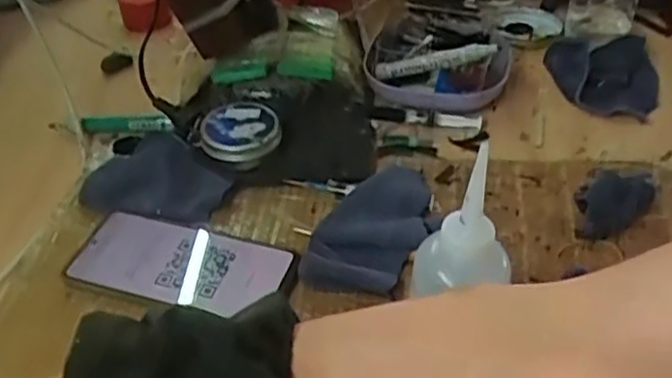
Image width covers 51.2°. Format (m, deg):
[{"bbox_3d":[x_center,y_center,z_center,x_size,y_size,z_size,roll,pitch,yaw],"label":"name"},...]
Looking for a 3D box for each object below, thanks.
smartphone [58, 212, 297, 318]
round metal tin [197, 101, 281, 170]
[{"bbox_3d":[-0.114,0.056,0.526,0.161,0.013,0.077,11,43,13],"label":"smartphone"},{"bbox_3d":[-0.081,-0.047,0.605,0.068,0.024,0.065,-1,42,0],"label":"round metal tin"}]

